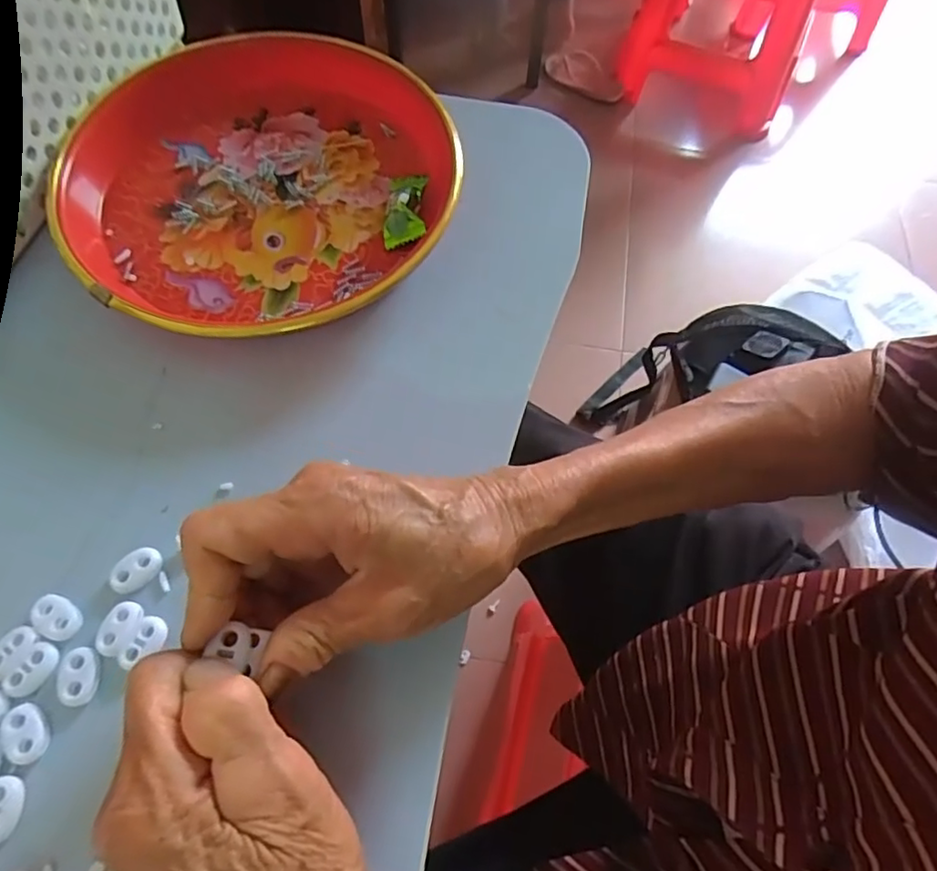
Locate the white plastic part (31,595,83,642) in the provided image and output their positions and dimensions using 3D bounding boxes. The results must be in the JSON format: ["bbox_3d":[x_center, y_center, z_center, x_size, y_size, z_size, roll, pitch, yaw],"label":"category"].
[{"bbox_3d":[-0.173,0.077,0.252,0.021,0.005,0.014,30,67,12],"label":"white plastic part"}]

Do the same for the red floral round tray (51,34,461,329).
[{"bbox_3d":[-0.115,-0.143,0.336,0.212,0.036,0.200,1,64,-1],"label":"red floral round tray"}]

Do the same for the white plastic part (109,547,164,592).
[{"bbox_3d":[-0.146,0.059,0.262,0.022,0.004,0.015,-32,69,-16],"label":"white plastic part"}]

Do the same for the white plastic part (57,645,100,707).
[{"bbox_3d":[-0.158,0.097,0.243,0.014,0.004,0.023,-9,65,-6],"label":"white plastic part"}]

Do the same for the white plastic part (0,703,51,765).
[{"bbox_3d":[-0.173,0.116,0.233,0.015,0.004,0.022,-28,68,-14],"label":"white plastic part"}]

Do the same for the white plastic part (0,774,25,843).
[{"bbox_3d":[-0.173,0.139,0.222,0.014,0.004,0.021,2,64,-1],"label":"white plastic part"}]

